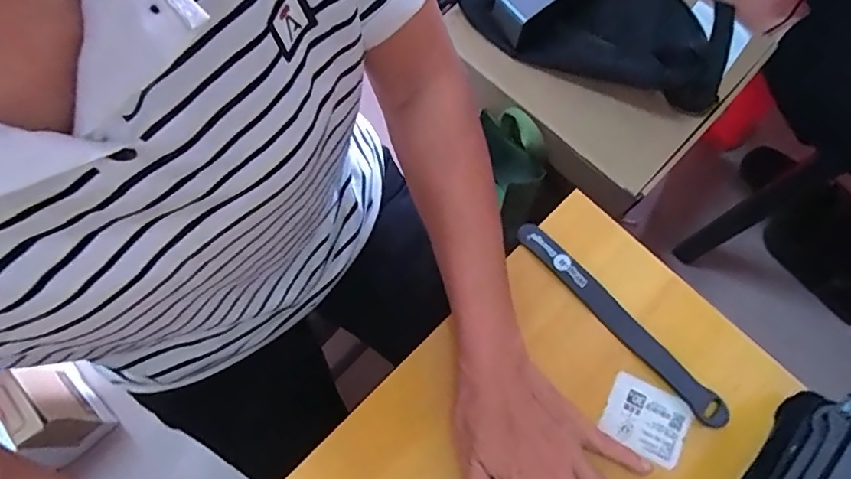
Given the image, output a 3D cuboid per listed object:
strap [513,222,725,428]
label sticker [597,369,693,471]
[{"bbox_3d":[0.144,0.060,0.424,0.021,0.009,0.196,-43,77,0],"label":"strap"},{"bbox_3d":[0.159,0.130,0.407,0.059,0.005,0.046,28,75,9],"label":"label sticker"}]

